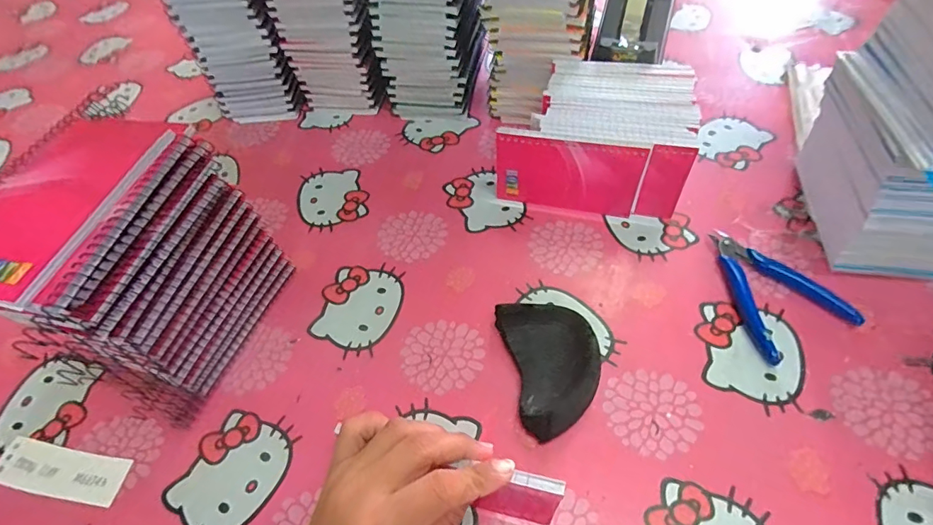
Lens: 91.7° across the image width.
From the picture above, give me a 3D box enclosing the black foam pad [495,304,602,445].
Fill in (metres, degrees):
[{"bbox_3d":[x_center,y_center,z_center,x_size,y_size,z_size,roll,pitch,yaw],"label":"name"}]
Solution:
[{"bbox_3d":[0.066,0.077,0.344,0.066,0.023,0.102,-11,54,-3],"label":"black foam pad"}]

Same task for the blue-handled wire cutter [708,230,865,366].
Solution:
[{"bbox_3d":[0.246,0.017,0.374,0.082,0.011,0.114,-20,54,-9],"label":"blue-handled wire cutter"}]

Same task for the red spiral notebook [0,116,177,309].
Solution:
[{"bbox_3d":[-0.246,-0.039,0.267,0.092,0.014,0.131,12,56,14],"label":"red spiral notebook"}]

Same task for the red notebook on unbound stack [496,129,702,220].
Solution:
[{"bbox_3d":[0.111,-0.079,0.415,0.166,0.081,0.011,7,55,10],"label":"red notebook on unbound stack"}]

